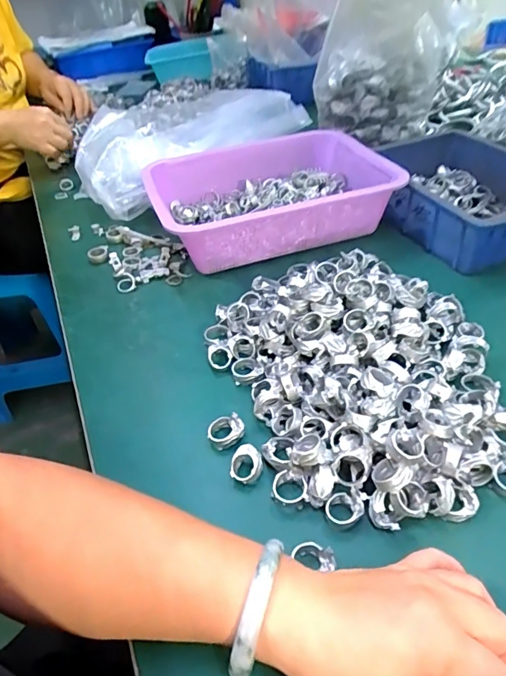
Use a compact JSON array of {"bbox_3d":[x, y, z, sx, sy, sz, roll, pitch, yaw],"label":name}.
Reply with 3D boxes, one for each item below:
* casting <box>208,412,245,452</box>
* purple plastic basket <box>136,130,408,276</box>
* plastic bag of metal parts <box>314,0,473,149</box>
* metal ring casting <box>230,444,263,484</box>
[{"bbox_3d":[-0.022,0.077,0.375,0.030,0.019,0.023,-18,43,-11],"label":"casting"},{"bbox_3d":[0.023,-0.194,0.616,0.308,0.075,0.238,-21,44,-14],"label":"purple plastic basket"},{"bbox_3d":[0.220,-0.476,0.704,0.177,0.260,0.248,15,46,21],"label":"plastic bag of metal parts"},{"bbox_3d":[-0.005,0.098,0.350,0.023,0.017,0.026,8,45,17],"label":"metal ring casting"}]

